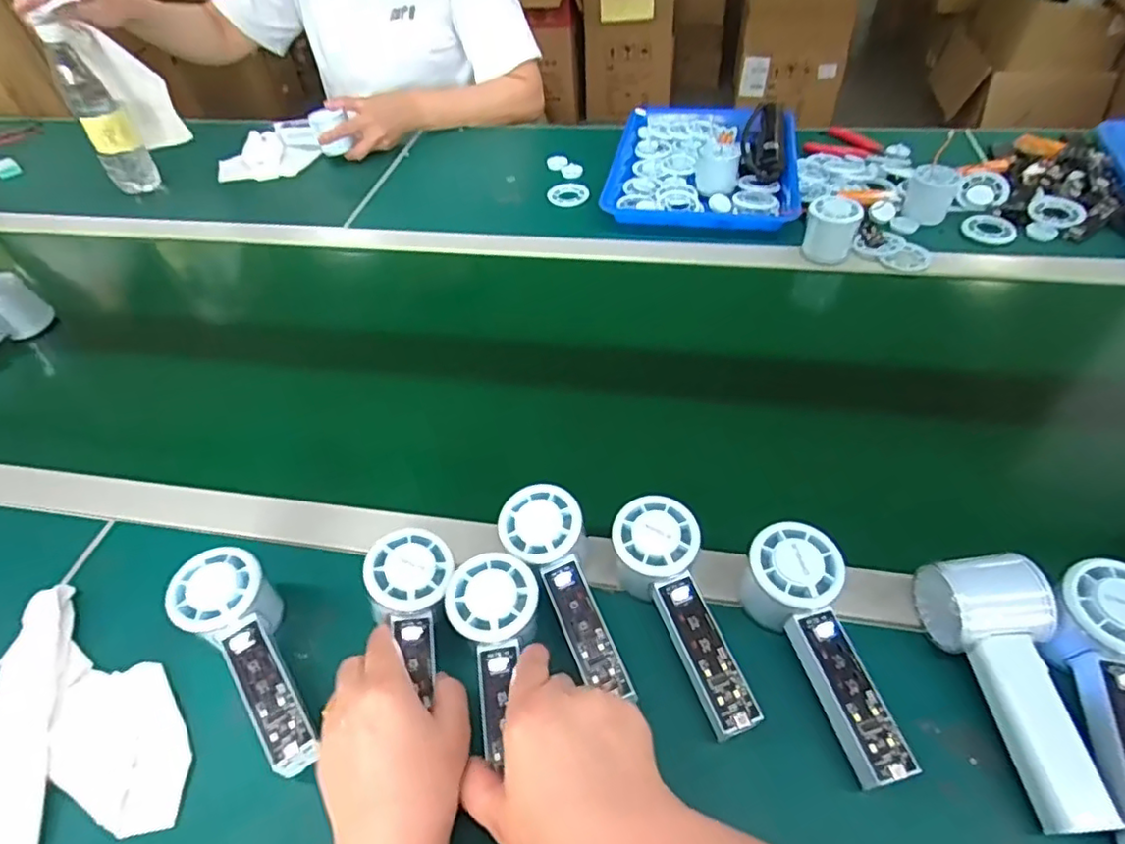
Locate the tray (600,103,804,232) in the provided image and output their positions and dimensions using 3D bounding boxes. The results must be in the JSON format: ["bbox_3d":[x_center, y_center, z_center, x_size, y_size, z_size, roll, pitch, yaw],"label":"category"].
[{"bbox_3d":[0.203,-0.386,0.888,0.261,0.059,0.338,6,48,10],"label":"tray"}]

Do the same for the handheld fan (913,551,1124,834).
[{"bbox_3d":[0.273,0.157,0.371,0.056,0.056,0.147,-6,60,-4],"label":"handheld fan"}]

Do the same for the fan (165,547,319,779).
[{"bbox_3d":[-0.207,0.162,0.414,0.054,0.054,0.159,-28,65,-24],"label":"fan"}]

